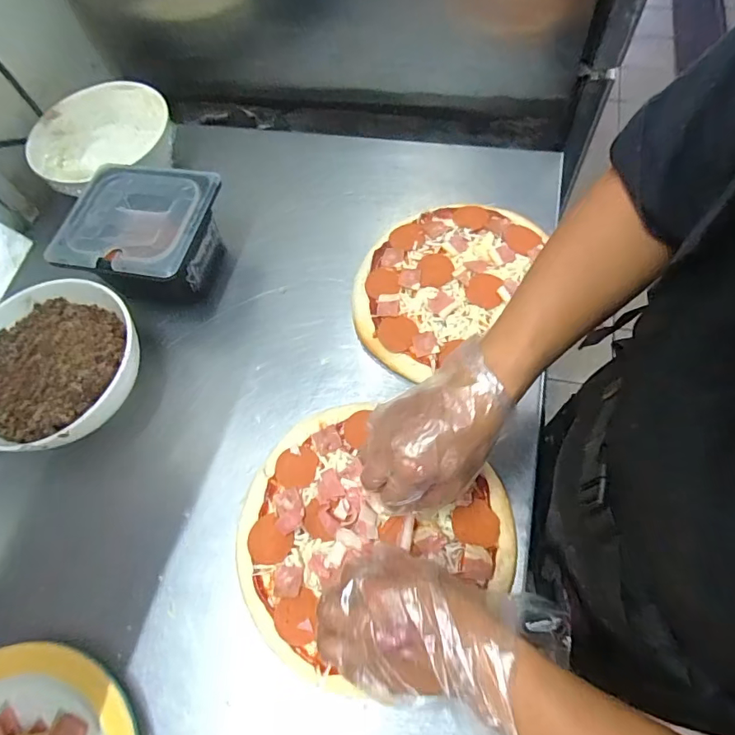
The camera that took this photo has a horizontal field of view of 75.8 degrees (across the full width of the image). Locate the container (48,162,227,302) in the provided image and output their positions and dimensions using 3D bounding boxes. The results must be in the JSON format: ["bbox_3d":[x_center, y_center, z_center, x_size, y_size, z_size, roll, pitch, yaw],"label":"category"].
[{"bbox_3d":[-0.267,-0.158,0.591,0.172,0.094,0.154,7,65,14],"label":"container"}]

